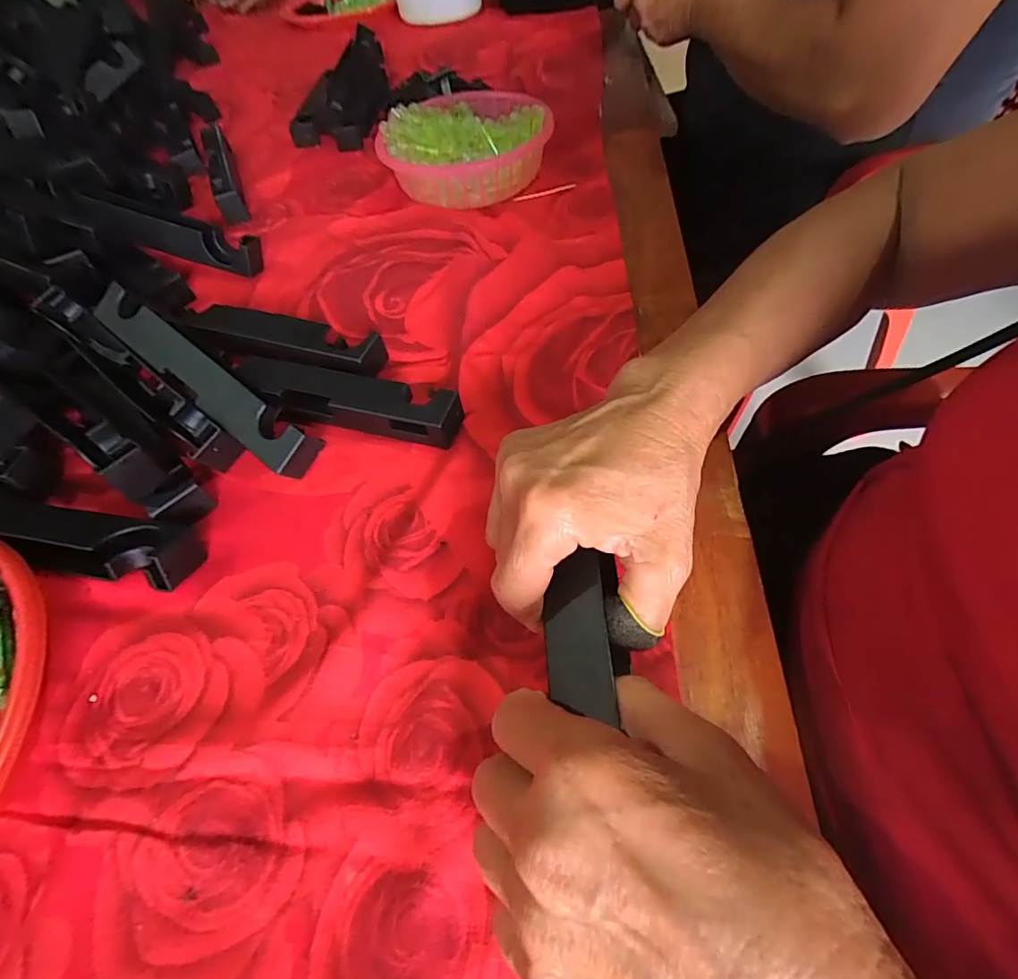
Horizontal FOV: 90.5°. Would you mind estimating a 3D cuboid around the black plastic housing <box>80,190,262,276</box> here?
[{"bbox_3d":[-0.294,-0.224,0.443,0.147,0.031,0.027,15,56,-6],"label":"black plastic housing"}]

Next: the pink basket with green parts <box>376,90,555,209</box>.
[{"bbox_3d":[-0.044,-0.346,0.510,0.161,0.060,0.162,-6,55,0],"label":"pink basket with green parts"}]

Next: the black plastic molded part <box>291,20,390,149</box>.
[{"bbox_3d":[-0.212,-0.527,0.654,0.092,0.061,0.228,2,56,6],"label":"black plastic molded part"}]

